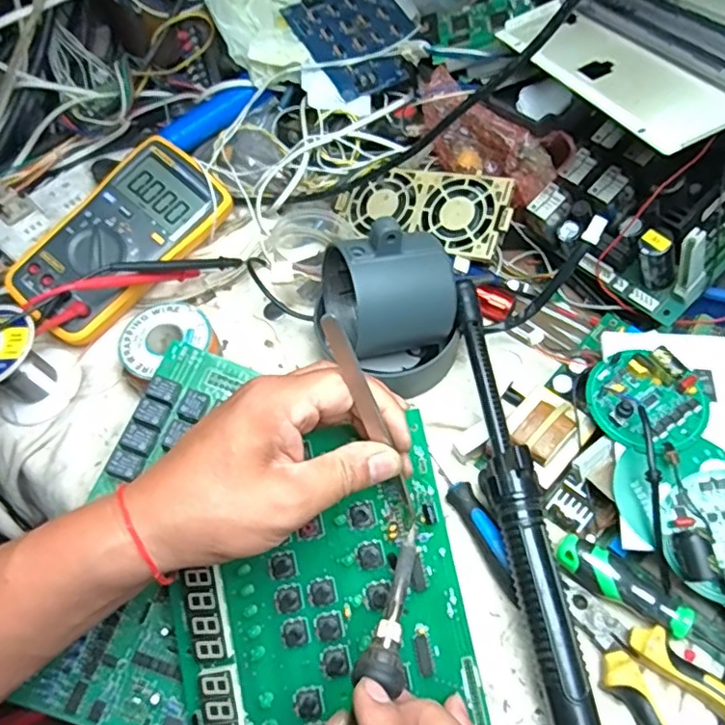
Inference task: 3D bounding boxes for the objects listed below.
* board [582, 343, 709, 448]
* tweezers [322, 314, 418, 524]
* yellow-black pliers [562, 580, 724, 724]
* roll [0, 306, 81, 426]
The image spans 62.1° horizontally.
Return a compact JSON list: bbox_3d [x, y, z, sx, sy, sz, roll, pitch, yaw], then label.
[{"bbox_3d":[0.177,0.022,0.376,0.069,0.023,0.060,40,70,22],"label":"board"},{"bbox_3d":[0.006,0.031,0.302,0.008,0.127,0.009,-30,27,-13],"label":"tweezers"},{"bbox_3d":[0.160,0.171,0.330,0.052,0.019,0.114,-31,63,-14],"label":"yellow-black pliers"},{"bbox_3d":[-0.255,0.003,0.438,0.058,0.067,0.067,36,68,21],"label":"roll"}]

